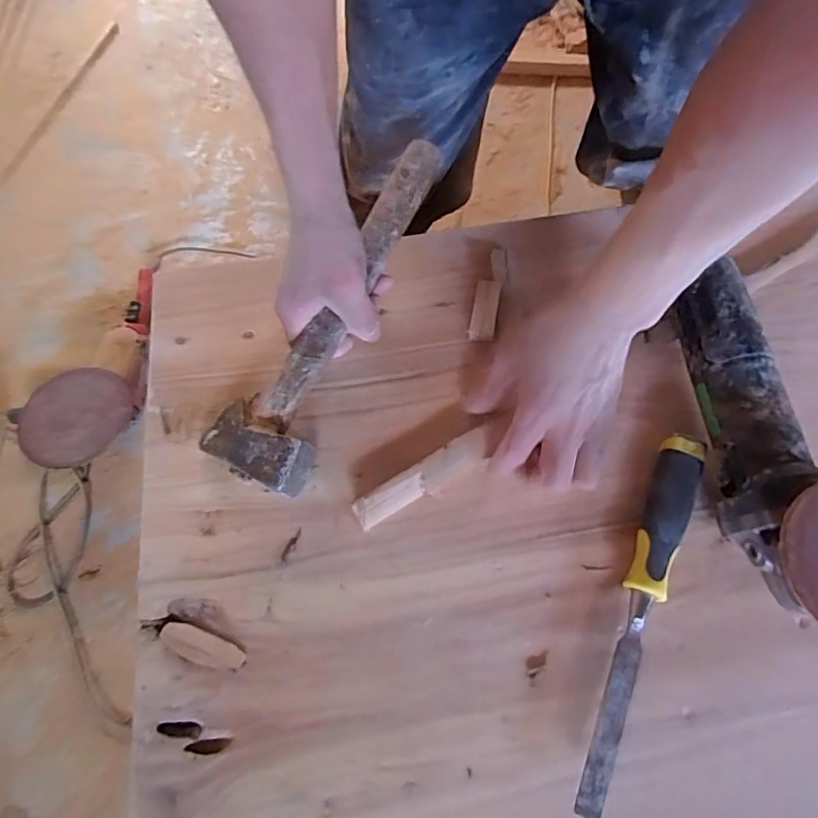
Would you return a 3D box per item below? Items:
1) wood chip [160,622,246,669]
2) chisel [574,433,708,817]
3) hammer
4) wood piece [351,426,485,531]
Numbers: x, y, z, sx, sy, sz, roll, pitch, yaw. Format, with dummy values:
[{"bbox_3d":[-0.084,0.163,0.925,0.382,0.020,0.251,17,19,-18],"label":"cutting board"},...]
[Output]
[{"bbox_3d":[-0.147,0.168,0.380,0.063,0.005,0.019,19,69,9],"label":"wood chip"},{"bbox_3d":[0.160,0.136,0.371,0.028,0.028,0.256,22,69,10],"label":"chisel"},{"bbox_3d":[-0.064,-0.088,0.448,0.088,0.052,0.316,23,78,11],"label":"hammer"},{"bbox_3d":[0.011,0.055,0.415,0.114,0.018,0.026,-28,69,-10],"label":"wood piece"}]

